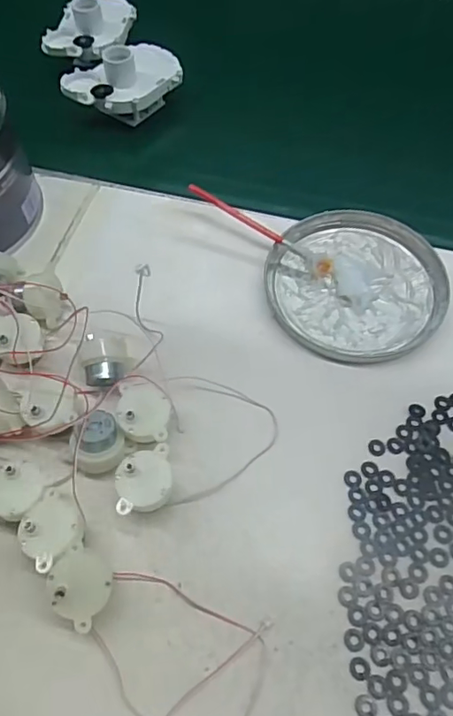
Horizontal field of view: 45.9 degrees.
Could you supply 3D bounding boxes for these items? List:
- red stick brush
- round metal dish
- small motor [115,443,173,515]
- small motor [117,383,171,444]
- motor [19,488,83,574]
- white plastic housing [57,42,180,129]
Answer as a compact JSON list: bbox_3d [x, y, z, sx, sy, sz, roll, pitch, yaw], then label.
[{"bbox_3d":[0.026,-0.097,0.408,0.126,0.024,0.010,30,65,15],"label":"red stick brush"},{"bbox_3d":[0.095,-0.057,0.396,0.123,0.015,0.128,0,61,-1],"label":"round metal dish"},{"bbox_3d":[-0.047,0.072,0.309,0.031,0.026,0.038,-9,62,-6],"label":"small motor"},{"bbox_3d":[-0.050,0.036,0.328,0.031,0.025,0.037,3,61,1],"label":"small motor"},{"bbox_3d":[-0.095,0.095,0.296,0.032,0.024,0.034,0,61,-1],"label":"motor"},{"bbox_3d":[-0.092,-0.251,0.489,0.104,0.052,0.054,-27,65,-15],"label":"white plastic housing"}]

